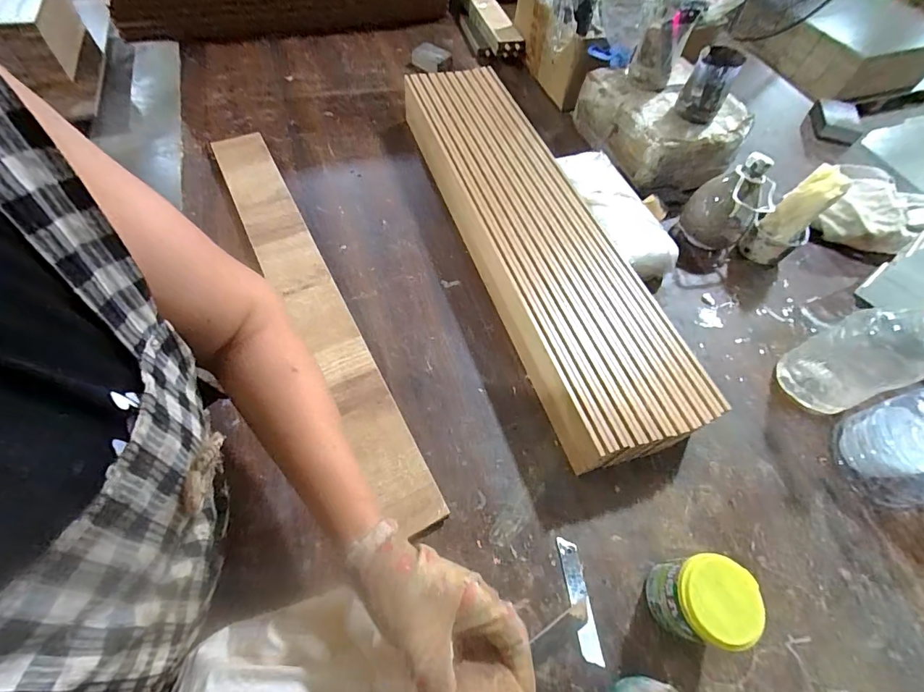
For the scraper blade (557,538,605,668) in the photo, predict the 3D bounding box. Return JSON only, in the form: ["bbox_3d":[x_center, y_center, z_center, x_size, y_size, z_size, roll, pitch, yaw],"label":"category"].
[{"bbox_3d":[0.110,0.238,0.396,0.019,0.004,0.102,-5,60,-6],"label":"scraper blade"}]

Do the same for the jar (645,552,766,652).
[{"bbox_3d":[0.207,0.218,0.363,0.067,0.062,0.064,0,62,1],"label":"jar"}]

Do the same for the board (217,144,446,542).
[{"bbox_3d":[-0.204,-0.074,0.541,0.075,0.016,0.658,-26,64,-13],"label":"board"}]

